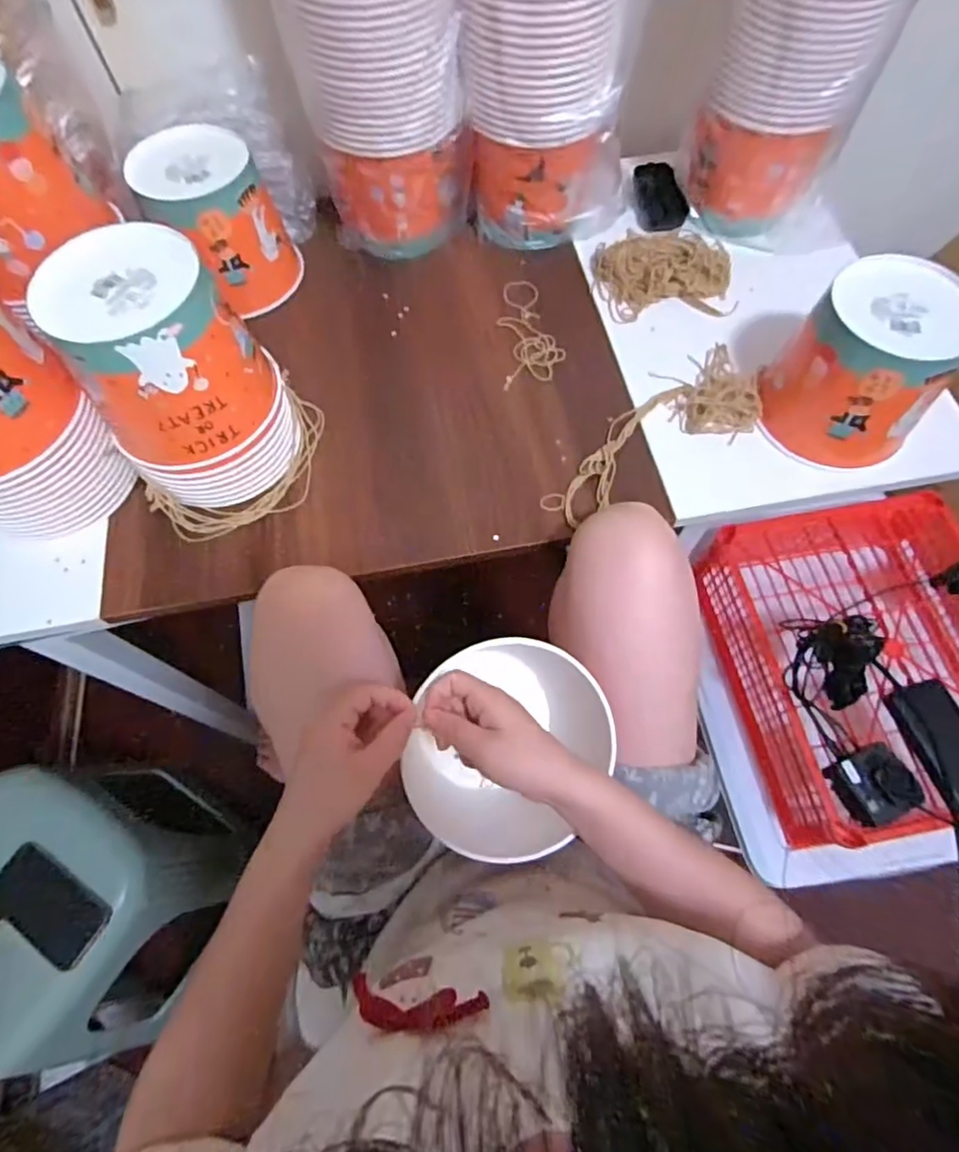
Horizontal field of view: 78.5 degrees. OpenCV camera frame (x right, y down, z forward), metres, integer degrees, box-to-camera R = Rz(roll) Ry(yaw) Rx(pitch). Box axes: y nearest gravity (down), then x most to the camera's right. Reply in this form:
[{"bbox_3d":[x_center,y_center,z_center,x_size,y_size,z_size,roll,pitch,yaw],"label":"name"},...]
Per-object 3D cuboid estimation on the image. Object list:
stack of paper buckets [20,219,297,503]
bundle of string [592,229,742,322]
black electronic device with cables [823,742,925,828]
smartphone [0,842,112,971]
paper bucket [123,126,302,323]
[{"bbox_3d":[-0.260,-0.173,0.530,0.145,0.203,0.137,-26,68,-10],"label":"stack of paper buckets"},{"bbox_3d":[0.215,-0.350,0.681,0.164,0.042,0.111,7,66,5],"label":"bundle of string"},{"bbox_3d":[0.469,0.248,0.704,0.070,0.063,0.079,-26,68,-9],"label":"black electronic device with cables"},{"bbox_3d":[-0.514,0.390,0.699,0.158,0.007,0.072,24,64,20],"label":"smartphone"},{"bbox_3d":[-0.283,-0.396,0.659,0.131,0.130,0.131,-1,66,1],"label":"paper bucket"}]

